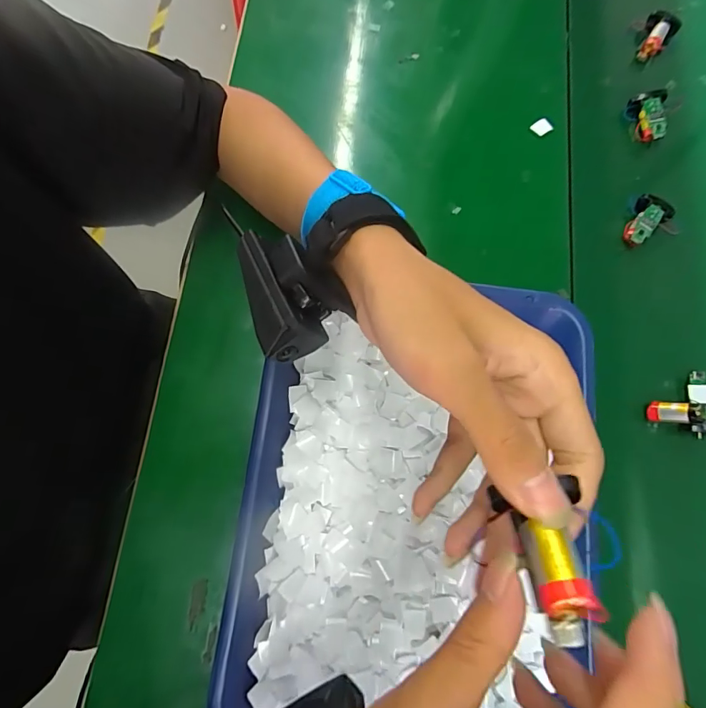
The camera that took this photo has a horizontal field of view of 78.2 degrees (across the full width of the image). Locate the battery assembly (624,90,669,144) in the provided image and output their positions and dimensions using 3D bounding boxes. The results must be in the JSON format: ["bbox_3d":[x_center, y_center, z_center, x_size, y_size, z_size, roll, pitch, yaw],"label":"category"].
[{"bbox_3d":[0.292,-0.236,0.432,0.032,0.020,0.047,11,74,3],"label":"battery assembly"}]

